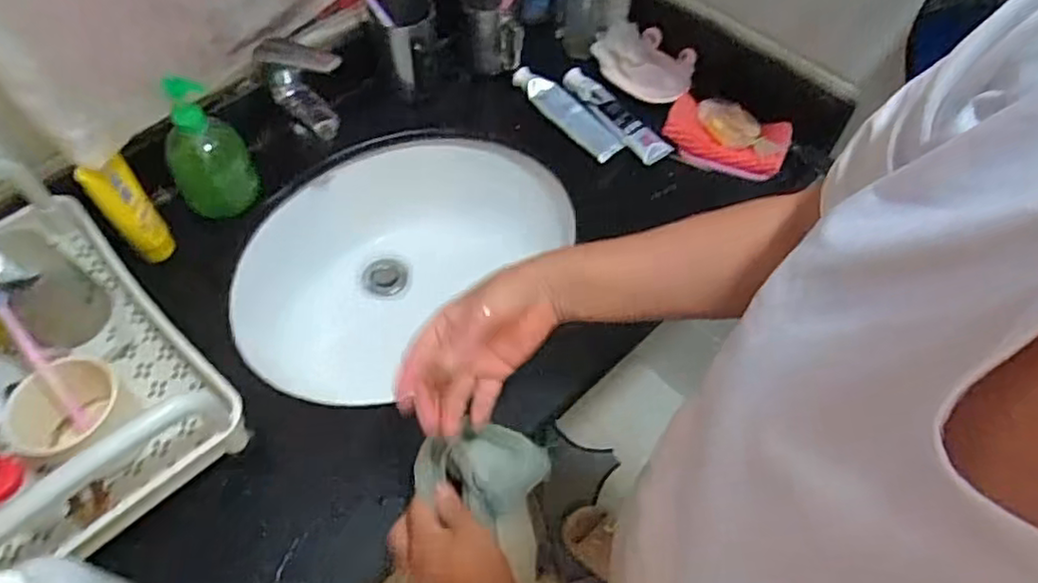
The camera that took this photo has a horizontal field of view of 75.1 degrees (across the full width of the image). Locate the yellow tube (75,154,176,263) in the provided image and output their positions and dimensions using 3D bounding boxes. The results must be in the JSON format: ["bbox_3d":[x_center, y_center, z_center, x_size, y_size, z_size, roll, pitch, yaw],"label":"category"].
[{"bbox_3d":[-0.402,-0.086,0.695,0.048,0.137,0.041,-34,64,-22],"label":"yellow tube"}]

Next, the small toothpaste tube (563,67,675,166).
[{"bbox_3d":[0.126,-0.233,0.894,0.037,0.035,0.174,-37,65,-23],"label":"small toothpaste tube"}]

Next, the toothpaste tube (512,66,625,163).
[{"bbox_3d":[0.064,-0.240,0.896,0.178,0.033,0.044,40,63,22],"label":"toothpaste tube"}]

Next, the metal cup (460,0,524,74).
[{"bbox_3d":[-0.035,-0.358,0.904,0.076,0.101,0.093,-3,56,-4],"label":"metal cup"}]

